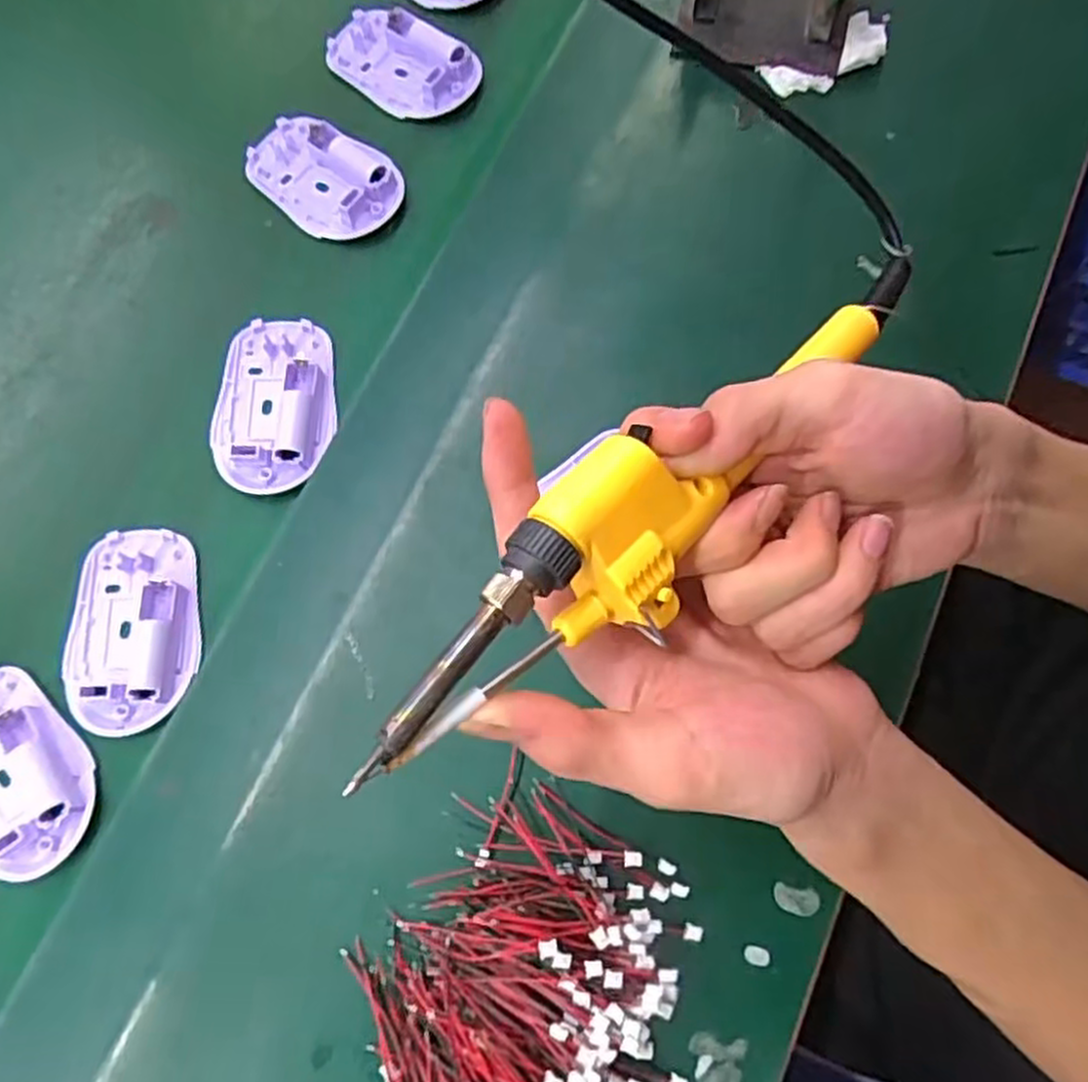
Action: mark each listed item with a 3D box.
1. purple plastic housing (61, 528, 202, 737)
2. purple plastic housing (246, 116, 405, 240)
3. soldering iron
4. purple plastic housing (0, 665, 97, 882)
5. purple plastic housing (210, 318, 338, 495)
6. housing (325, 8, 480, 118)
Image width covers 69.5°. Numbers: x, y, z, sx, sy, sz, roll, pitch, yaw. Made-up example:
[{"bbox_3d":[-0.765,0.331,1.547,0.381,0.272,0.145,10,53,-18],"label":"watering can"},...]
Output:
[{"bbox_3d":[-0.197,0.040,0.373,0.063,0.016,0.096,-4,73,-2],"label":"purple plastic housing"},{"bbox_3d":[-0.124,-0.208,0.442,0.089,0.016,0.056,40,77,11],"label":"purple plastic housing"},{"bbox_3d":[0.043,-0.019,0.229,0.237,0.028,0.042,-40,77,-23],"label":"soldering iron"},{"bbox_3d":[-0.241,0.103,0.349,0.061,0.010,0.091,-43,78,-12],"label":"purple plastic housing"},{"bbox_3d":[-0.139,-0.072,0.403,0.060,0.012,0.093,2,73,0],"label":"purple plastic housing"},{"bbox_3d":[-0.085,-0.283,0.462,0.091,0.019,0.049,31,75,8],"label":"housing"}]

